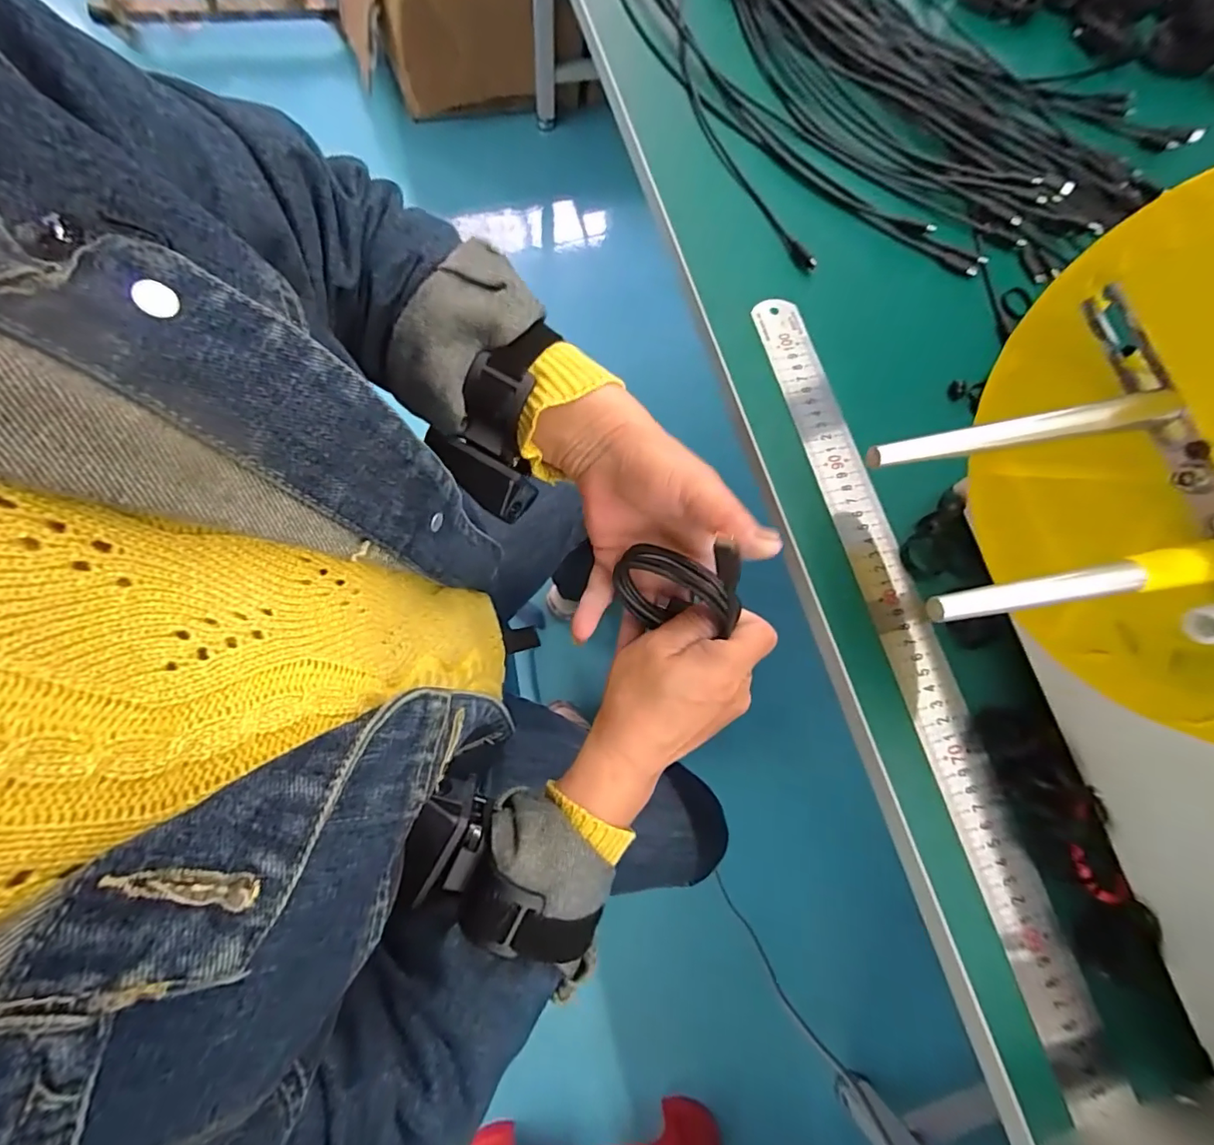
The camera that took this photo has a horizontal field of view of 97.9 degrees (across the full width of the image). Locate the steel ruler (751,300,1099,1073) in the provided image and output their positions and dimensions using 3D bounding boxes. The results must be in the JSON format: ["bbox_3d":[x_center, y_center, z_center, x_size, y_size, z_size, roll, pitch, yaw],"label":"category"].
[{"bbox_3d":[0.187,0.024,0.344,0.039,0.008,0.481,-14,74,-2],"label":"steel ruler"}]

